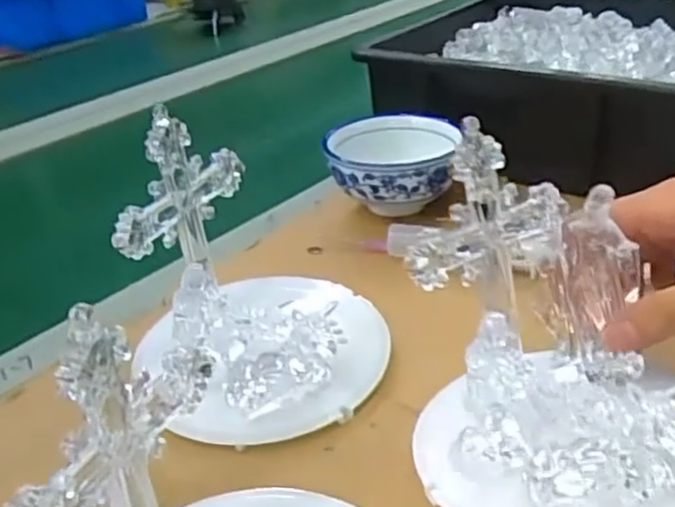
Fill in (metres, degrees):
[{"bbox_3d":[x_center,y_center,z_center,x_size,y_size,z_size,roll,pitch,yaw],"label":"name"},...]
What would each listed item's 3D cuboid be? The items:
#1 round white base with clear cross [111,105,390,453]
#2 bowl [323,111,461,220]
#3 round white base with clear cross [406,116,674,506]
[{"bbox_3d":[-0.042,0.007,0.347,0.125,0.115,0.123,-5,30,0],"label":"round white base with clear cross"},{"bbox_3d":[0.039,-0.059,0.516,0.097,0.051,0.102,3,32,14],"label":"bowl"},{"bbox_3d":[0.090,0.030,0.271,0.117,0.109,0.127,-4,31,2],"label":"round white base with clear cross"}]

